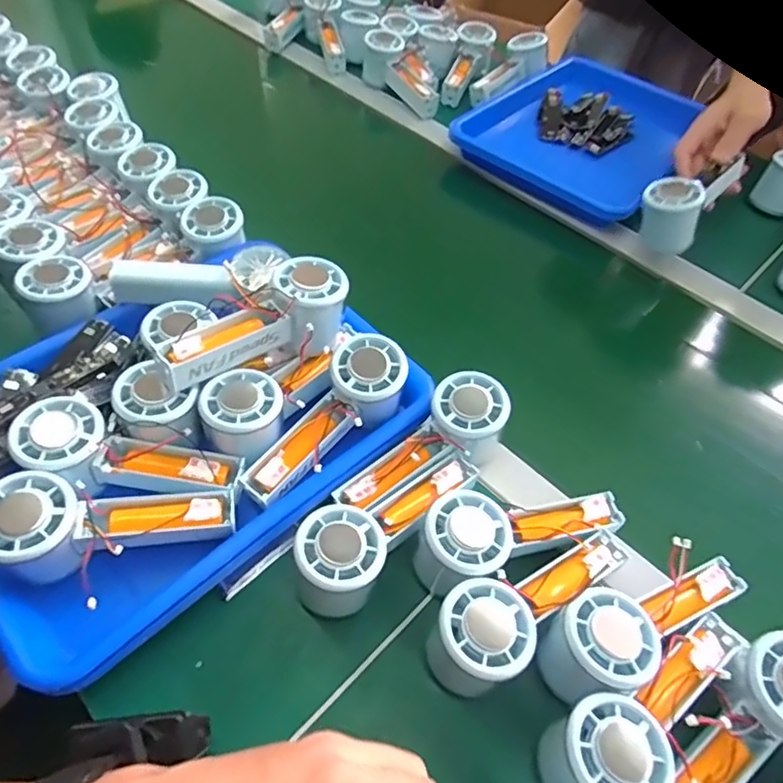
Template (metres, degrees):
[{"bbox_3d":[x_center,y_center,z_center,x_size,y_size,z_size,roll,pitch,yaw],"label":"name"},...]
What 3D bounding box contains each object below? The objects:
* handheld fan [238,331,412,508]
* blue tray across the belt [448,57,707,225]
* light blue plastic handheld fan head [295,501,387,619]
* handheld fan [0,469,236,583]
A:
[{"bbox_3d":[-0.046,0.025,0.445,0.049,0.047,0.151,36,74,21],"label":"handheld fan"},{"bbox_3d":[0.272,-0.367,0.806,0.247,0.036,0.373,32,57,18],"label":"blue tray across the belt"},{"bbox_3d":[-0.034,0.115,0.395,0.055,0.062,0.057,2,53,-3],"label":"light blue plastic handheld fan head"},{"bbox_3d":[-0.185,0.092,0.387,0.152,0.051,0.060,2,52,-20],"label":"handheld fan"}]

